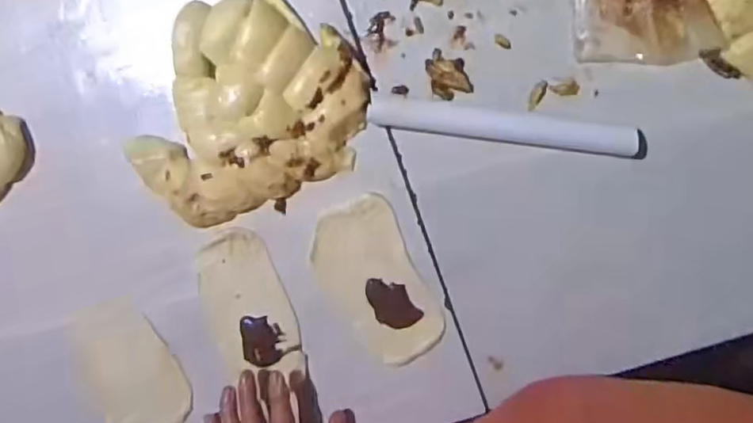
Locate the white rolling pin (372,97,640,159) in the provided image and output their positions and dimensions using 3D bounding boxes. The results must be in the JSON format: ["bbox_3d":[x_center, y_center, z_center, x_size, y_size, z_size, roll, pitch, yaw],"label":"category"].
[{"bbox_3d":[0.104,-0.070,0.505,0.222,0.023,0.025,8,98,4],"label":"white rolling pin"}]

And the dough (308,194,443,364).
[{"bbox_3d":[-0.001,0.062,0.532,0.081,0.008,0.142,-26,94,8],"label":"dough"}]

